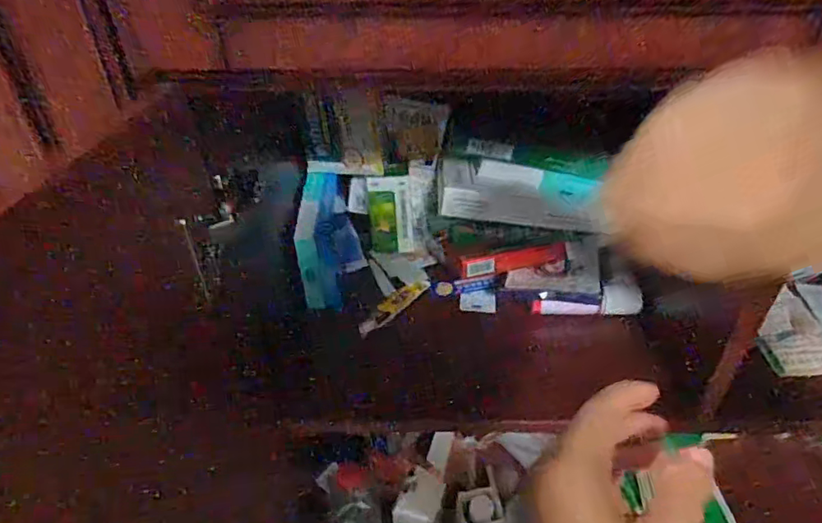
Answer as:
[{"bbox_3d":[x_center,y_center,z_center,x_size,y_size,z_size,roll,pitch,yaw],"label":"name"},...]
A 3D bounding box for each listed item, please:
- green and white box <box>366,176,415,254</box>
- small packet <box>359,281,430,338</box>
[{"bbox_3d":[-0.024,-0.055,0.672,0.052,0.100,0.027,-7,36,-3],"label":"green and white box"},{"bbox_3d":[-0.021,0.049,0.620,0.026,0.016,0.105,22,44,31],"label":"small packet"}]

